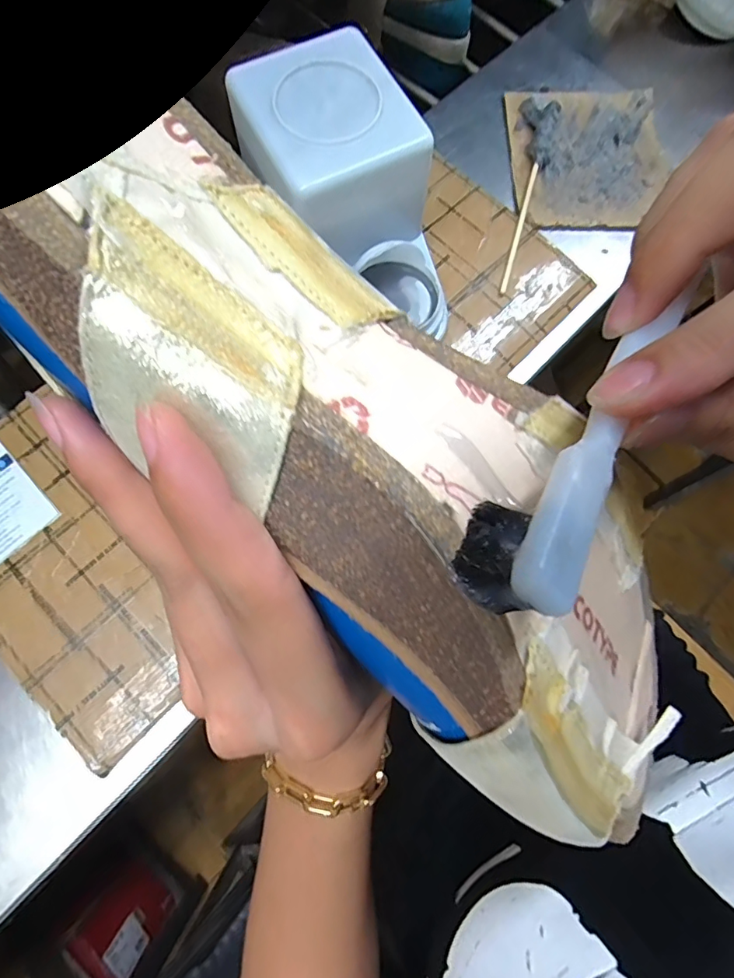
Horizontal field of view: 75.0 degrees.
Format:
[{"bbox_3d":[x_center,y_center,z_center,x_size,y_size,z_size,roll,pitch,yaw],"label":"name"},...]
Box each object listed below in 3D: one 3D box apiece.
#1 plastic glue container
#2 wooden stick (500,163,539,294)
[{"bbox_3d":[-0.011,-0.185,0.328,0.105,0.113,0.173,-27,78,-9],"label":"plastic glue container"},{"bbox_3d":[0.124,-0.214,0.390,0.006,0.006,0.128,16,75,4],"label":"wooden stick"}]

